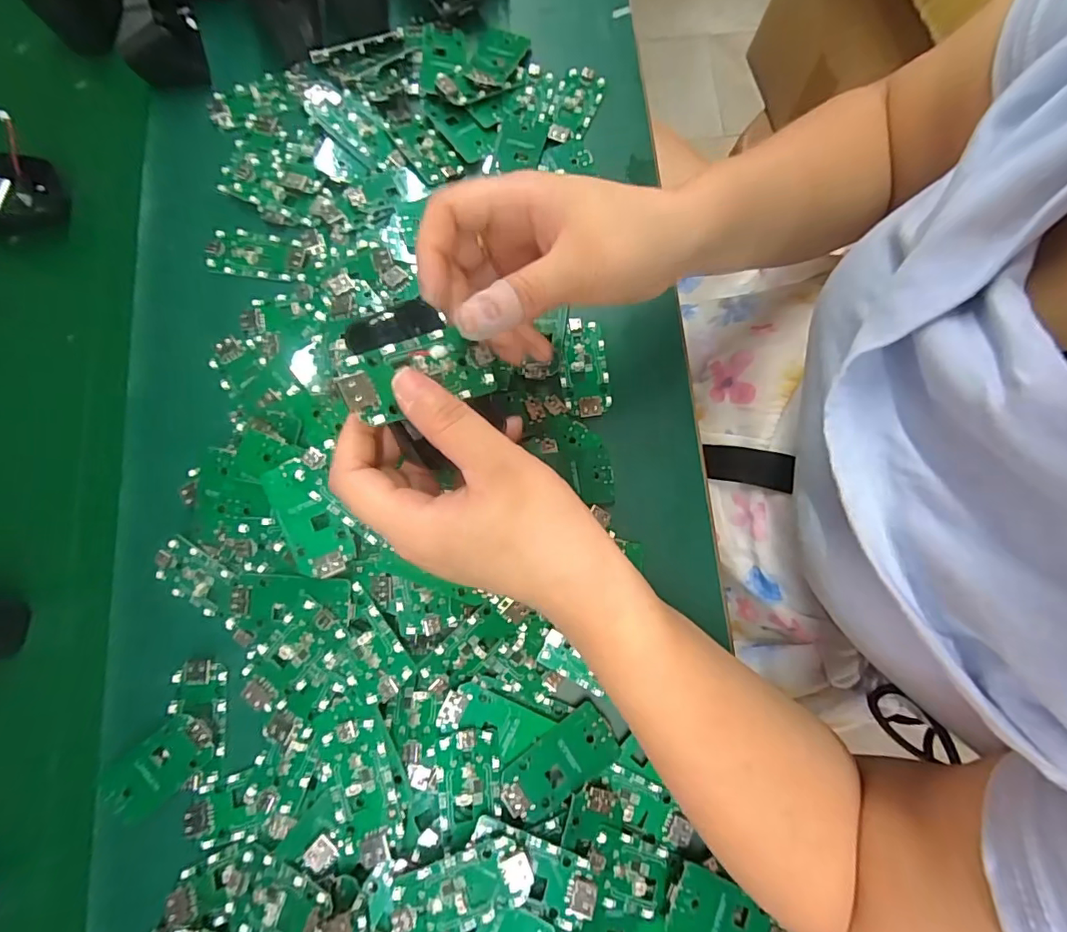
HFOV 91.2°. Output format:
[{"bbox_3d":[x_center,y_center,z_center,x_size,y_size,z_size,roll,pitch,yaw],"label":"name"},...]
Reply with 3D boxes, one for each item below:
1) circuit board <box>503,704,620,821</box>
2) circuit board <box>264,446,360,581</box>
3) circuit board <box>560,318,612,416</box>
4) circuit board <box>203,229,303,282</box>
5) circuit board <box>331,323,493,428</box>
[{"bbox_3d":[0.013,0.153,0.271,0.063,0.004,0.031,-29,79,-15],"label":"circuit board"},{"bbox_3d":[-0.113,0.025,0.267,0.032,0.004,0.063,-25,79,-8],"label":"circuit board"},{"bbox_3d":[0.032,-0.062,0.326,0.028,0.004,0.063,-6,77,-3],"label":"circuit board"},{"bbox_3d":[-0.178,-0.136,0.338,0.066,0.004,0.030,10,77,1],"label":"circuit board"},{"bbox_3d":[-0.047,-0.038,0.212,0.062,0.006,0.033,-16,77,-29],"label":"circuit board"}]

